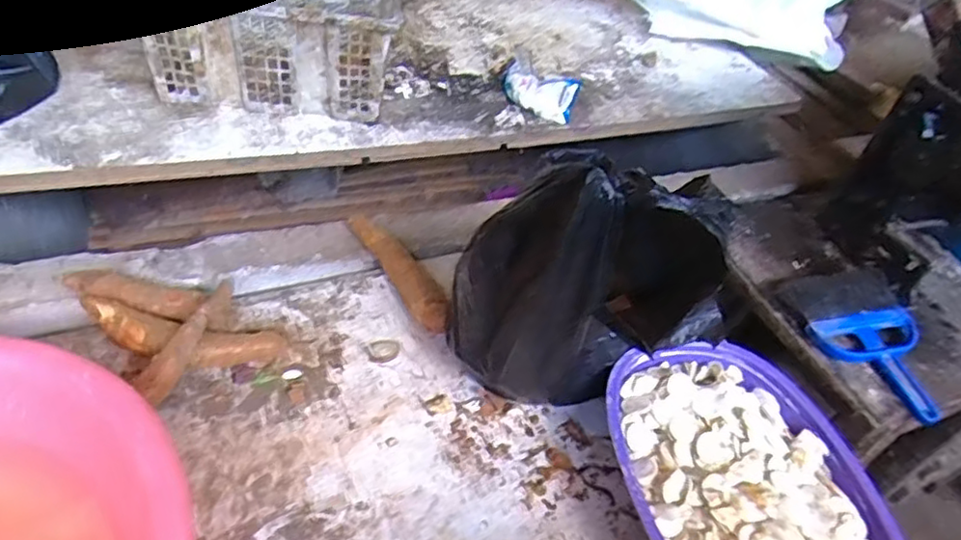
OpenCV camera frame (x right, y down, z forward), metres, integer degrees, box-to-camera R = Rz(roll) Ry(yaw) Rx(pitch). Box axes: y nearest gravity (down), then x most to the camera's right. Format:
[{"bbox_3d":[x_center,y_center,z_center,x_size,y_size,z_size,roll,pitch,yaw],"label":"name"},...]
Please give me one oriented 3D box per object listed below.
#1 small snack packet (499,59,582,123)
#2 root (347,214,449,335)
[{"bbox_3d":[0.086,-0.277,1.030,0.134,0.071,0.049,25,41,17],"label":"small snack packet"},{"bbox_3d":[-0.091,0.003,0.761,0.046,0.043,0.202,-19,50,-27],"label":"root"}]

